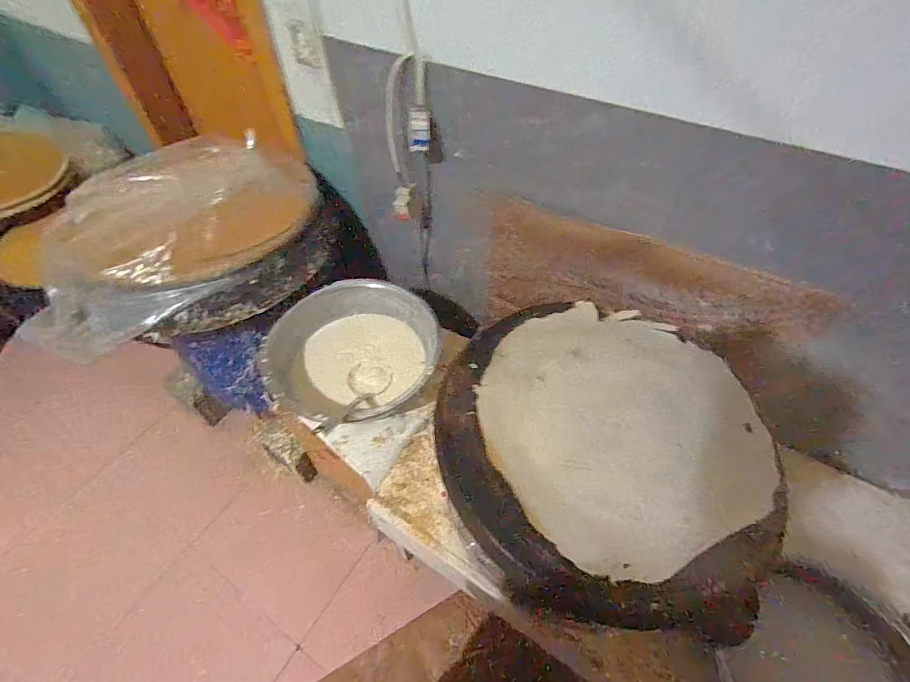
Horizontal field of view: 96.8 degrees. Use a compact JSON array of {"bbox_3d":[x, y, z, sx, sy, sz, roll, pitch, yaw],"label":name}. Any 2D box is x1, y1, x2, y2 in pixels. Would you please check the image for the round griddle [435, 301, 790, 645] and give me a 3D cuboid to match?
[{"bbox_3d":[0.247,0.147,0.687,0.488,0.099,0.485,5,52,3],"label":"round griddle"}]

